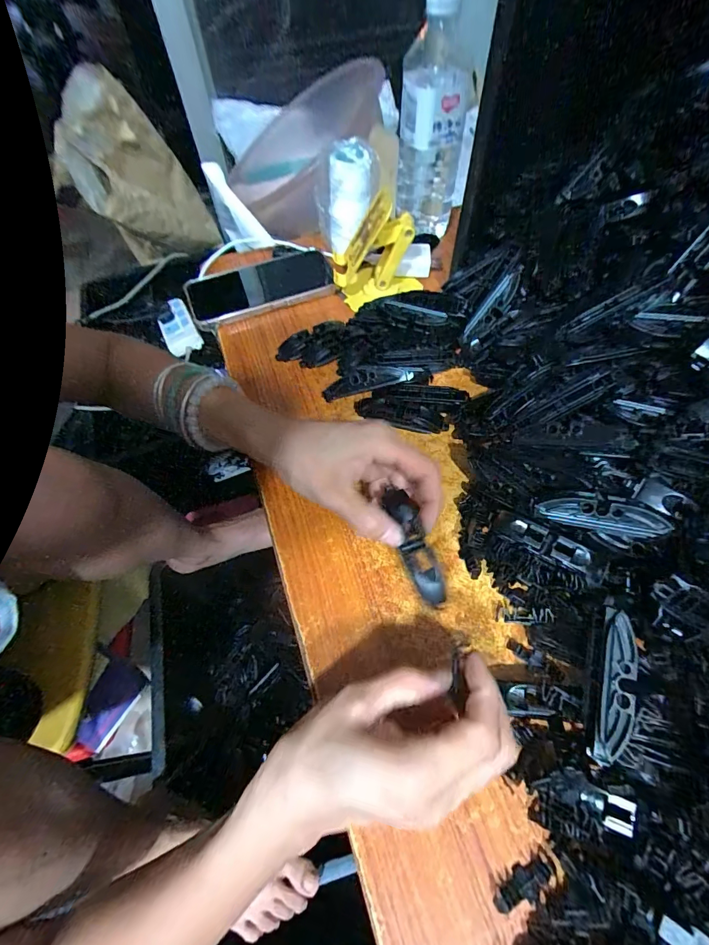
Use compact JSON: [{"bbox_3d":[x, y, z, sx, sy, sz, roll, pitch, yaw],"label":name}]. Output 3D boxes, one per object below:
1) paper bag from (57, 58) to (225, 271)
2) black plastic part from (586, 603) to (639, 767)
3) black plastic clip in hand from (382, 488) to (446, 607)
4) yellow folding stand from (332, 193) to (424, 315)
[{"bbox_3d":[-0.480,-0.672,0.936,0.305,0.331,0.230,-37,64,-19],"label":"paper bag"},{"bbox_3d":[0.139,0.113,0.211,0.018,0.005,0.075,13,76,10],"label":"black plastic part"},{"bbox_3d":[0.037,0.045,0.247,0.017,0.014,0.075,-19,76,-9],"label":"black plastic clip in hand"},{"bbox_3d":[0.024,-0.236,0.430,0.099,0.101,0.063,5,59,5],"label":"yellow folding stand"}]

